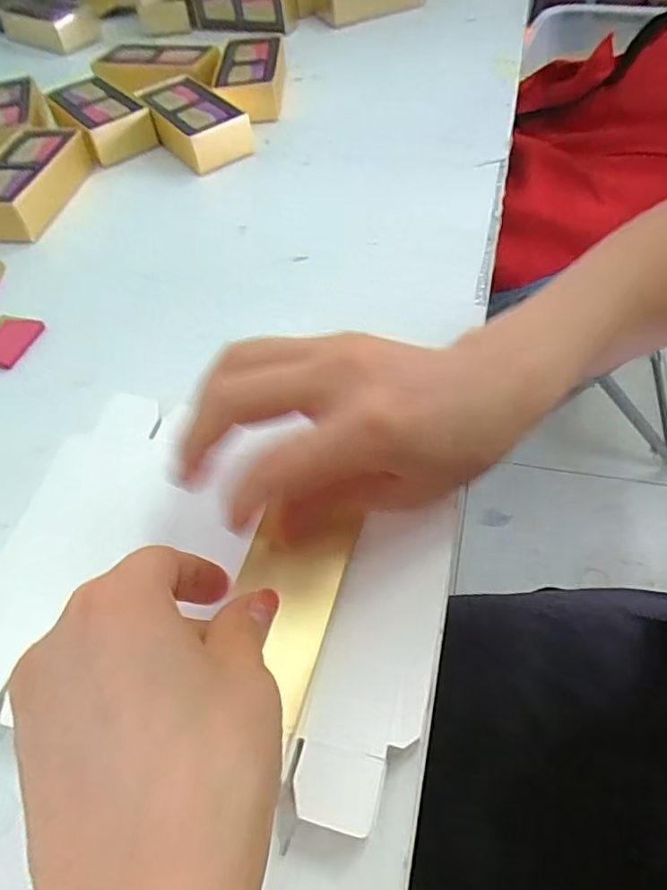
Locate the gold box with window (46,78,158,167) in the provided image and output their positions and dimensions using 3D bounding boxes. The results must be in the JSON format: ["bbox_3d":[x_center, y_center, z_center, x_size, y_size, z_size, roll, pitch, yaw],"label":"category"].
[{"bbox_3d":[-0.210,-0.292,0.521,0.061,0.033,0.125,-31,56,-17],"label":"gold box with window"}]

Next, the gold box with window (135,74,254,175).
[{"bbox_3d":[-0.118,-0.276,0.498,0.060,0.033,0.119,-27,55,-14],"label":"gold box with window"}]

